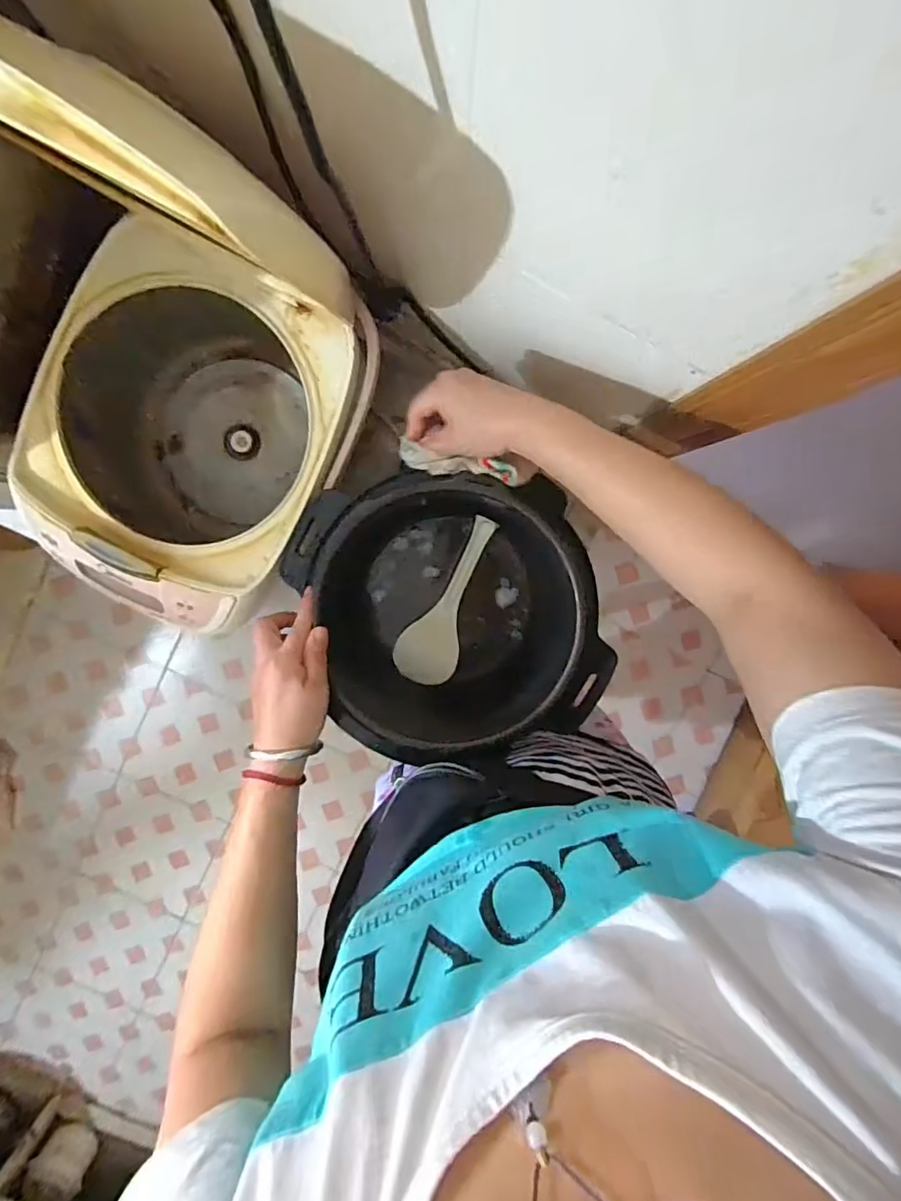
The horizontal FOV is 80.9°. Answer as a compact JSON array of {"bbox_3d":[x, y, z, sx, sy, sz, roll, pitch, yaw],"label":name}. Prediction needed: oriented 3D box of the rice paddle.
[{"bbox_3d":[-0.006,-0.001,0.583,0.068,0.022,0.191,18,97,-2],"label":"rice paddle"}]

